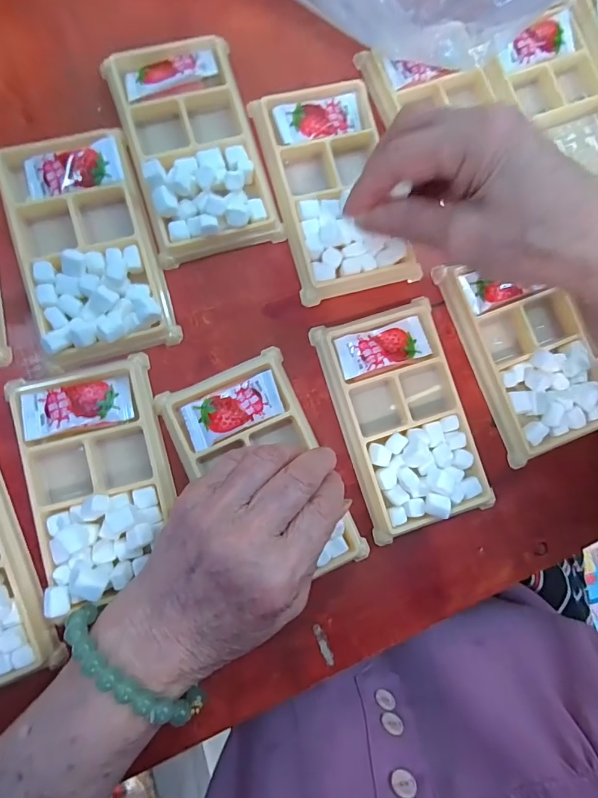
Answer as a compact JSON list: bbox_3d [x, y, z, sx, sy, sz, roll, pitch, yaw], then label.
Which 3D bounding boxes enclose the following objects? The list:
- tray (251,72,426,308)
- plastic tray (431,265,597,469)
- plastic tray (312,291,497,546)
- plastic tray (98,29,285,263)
[{"bbox_3d":[0.024,-0.134,0.269,0.077,0.014,0.131,-16,89,-6],"label":"tray"},{"bbox_3d":[0.149,-0.032,0.267,0.074,0.020,0.132,-21,88,-7],"label":"plastic tray"},{"bbox_3d":[0.065,0.010,0.257,0.076,0.018,0.133,-16,87,-7],"label":"plastic tray"},{"bbox_3d":[-0.065,-0.156,0.256,0.075,0.020,0.133,-16,87,-7],"label":"plastic tray"}]

